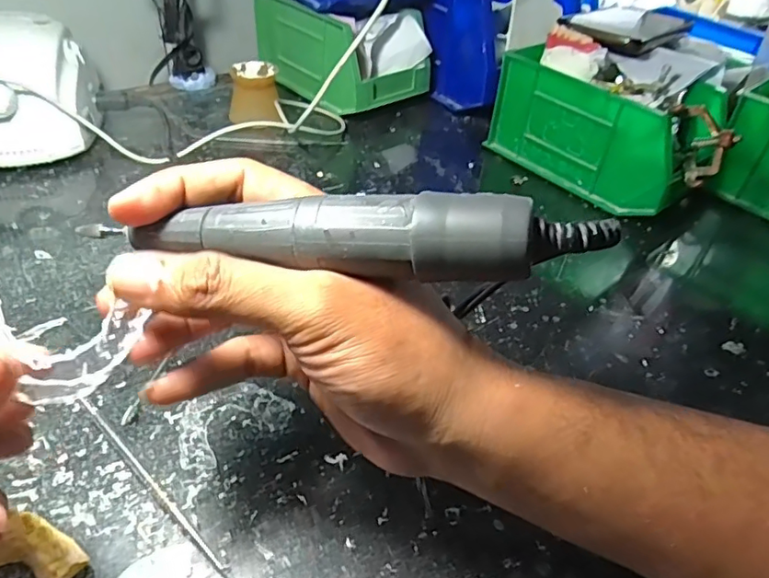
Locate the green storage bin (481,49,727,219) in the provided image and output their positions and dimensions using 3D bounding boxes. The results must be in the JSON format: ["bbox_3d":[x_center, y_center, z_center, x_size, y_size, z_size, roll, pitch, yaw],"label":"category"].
[{"bbox_3d":[0.188,-0.138,0.475,0.097,0.091,0.167,-27,51,-32],"label":"green storage bin"}]

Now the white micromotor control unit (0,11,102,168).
[{"bbox_3d":[-0.290,-0.159,0.443,0.098,0.084,0.120,-6,43,-13],"label":"white micromotor control unit"}]

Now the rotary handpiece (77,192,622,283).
[{"bbox_3d":[-0.019,-0.018,0.183,0.173,0.021,0.019,3,40,16],"label":"rotary handpiece"}]

